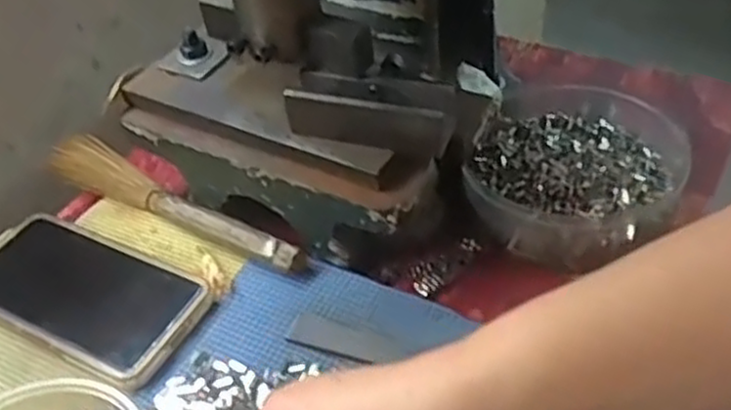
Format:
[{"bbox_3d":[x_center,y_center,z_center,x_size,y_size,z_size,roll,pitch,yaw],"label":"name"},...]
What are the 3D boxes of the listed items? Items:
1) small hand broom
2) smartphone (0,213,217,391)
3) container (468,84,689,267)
[{"bbox_3d":[-0.137,-0.003,0.491,0.230,0.018,0.038,25,52,30],"label":"small hand broom"},{"bbox_3d":[-0.174,0.049,0.444,0.162,0.006,0.076,18,49,25],"label":"smartphone"},{"bbox_3d":[0.135,-0.033,0.468,0.124,0.053,0.148,7,45,15],"label":"container"}]

